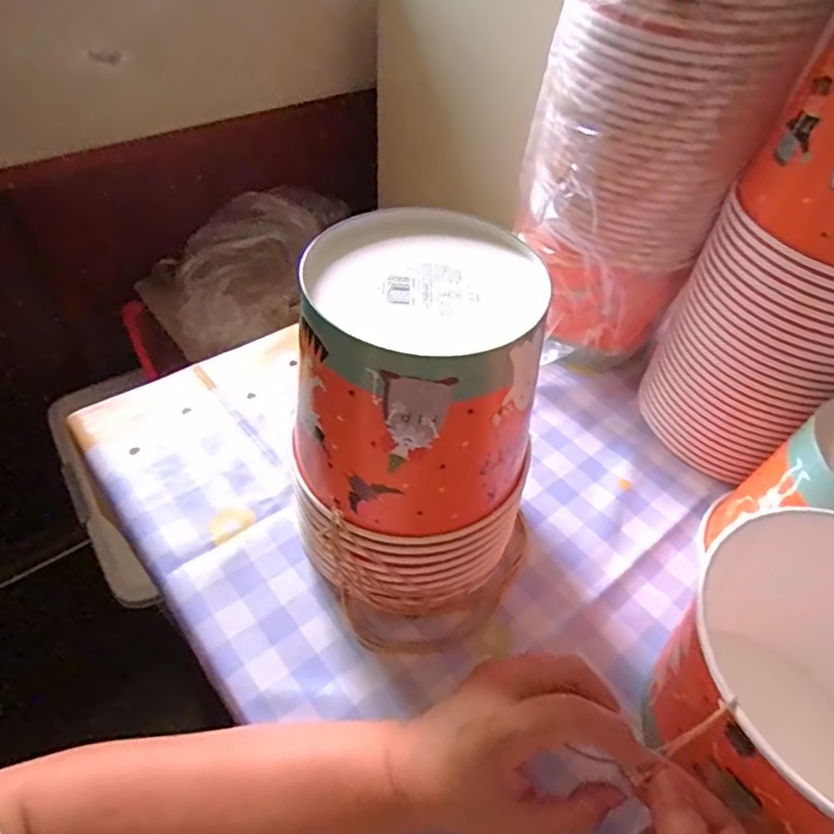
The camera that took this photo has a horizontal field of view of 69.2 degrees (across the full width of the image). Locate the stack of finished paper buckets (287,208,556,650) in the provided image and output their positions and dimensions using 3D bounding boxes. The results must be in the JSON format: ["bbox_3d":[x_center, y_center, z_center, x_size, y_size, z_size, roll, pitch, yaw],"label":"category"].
[{"bbox_3d":[0.002,0.017,0.388,0.147,0.223,0.160,-18,50,-22],"label":"stack of finished paper buckets"}]

